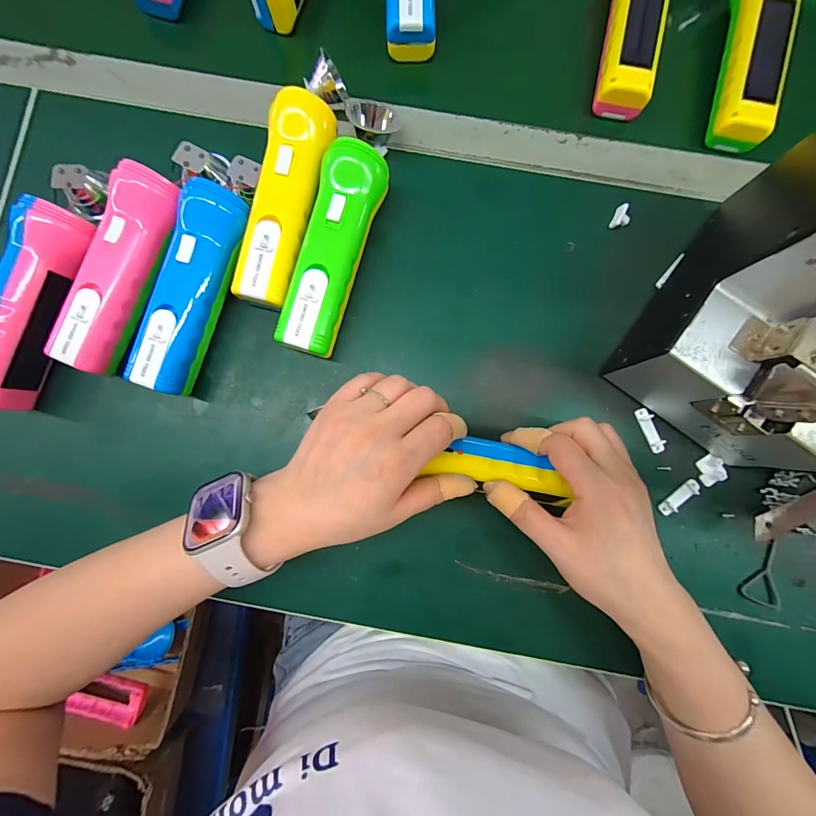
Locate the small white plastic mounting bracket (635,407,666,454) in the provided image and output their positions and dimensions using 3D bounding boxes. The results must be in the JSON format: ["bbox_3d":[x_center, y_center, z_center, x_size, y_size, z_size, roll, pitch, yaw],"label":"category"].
[{"bbox_3d":[0.197,0.018,0.285,0.010,0.005,0.038,-21,86,-1],"label":"small white plastic mounting bracket"}]

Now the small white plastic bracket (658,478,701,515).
[{"bbox_3d":[0.217,0.071,0.280,0.038,0.006,0.010,-36,86,-2],"label":"small white plastic bracket"}]

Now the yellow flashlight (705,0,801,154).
[{"bbox_3d":[0.293,-0.302,0.291,0.041,0.042,0.152,11,86,2],"label":"yellow flashlight"}]

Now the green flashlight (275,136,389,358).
[{"bbox_3d":[-0.059,-0.120,0.275,0.044,0.044,0.157,18,86,2],"label":"green flashlight"}]

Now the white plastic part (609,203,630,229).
[{"bbox_3d":[0.181,-0.161,0.298,0.013,0.009,0.019,24,86,3],"label":"white plastic part"}]

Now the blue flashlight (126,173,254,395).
[{"bbox_3d":[-0.167,-0.088,0.274,0.048,0.052,0.157,20,86,2],"label":"blue flashlight"}]

